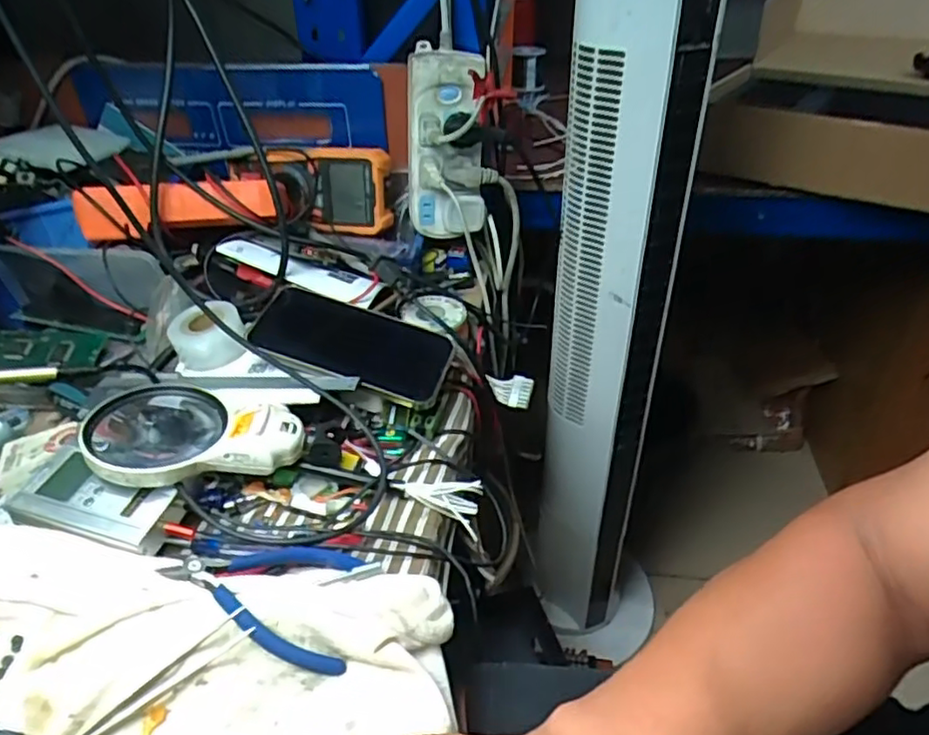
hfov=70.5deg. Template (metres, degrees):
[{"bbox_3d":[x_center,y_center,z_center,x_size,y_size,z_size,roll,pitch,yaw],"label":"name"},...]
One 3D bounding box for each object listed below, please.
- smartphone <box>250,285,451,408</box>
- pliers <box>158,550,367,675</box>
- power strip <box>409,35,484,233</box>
[{"bbox_3d":[-0.091,-0.022,0.544,0.157,0.011,0.078,18,49,5],"label":"smartphone"},{"bbox_3d":[-0.120,0.133,0.388,0.110,0.011,0.079,17,30,-10],"label":"pliers"},{"bbox_3d":[-0.019,-0.219,0.652,0.078,0.178,0.058,2,36,5],"label":"power strip"}]

